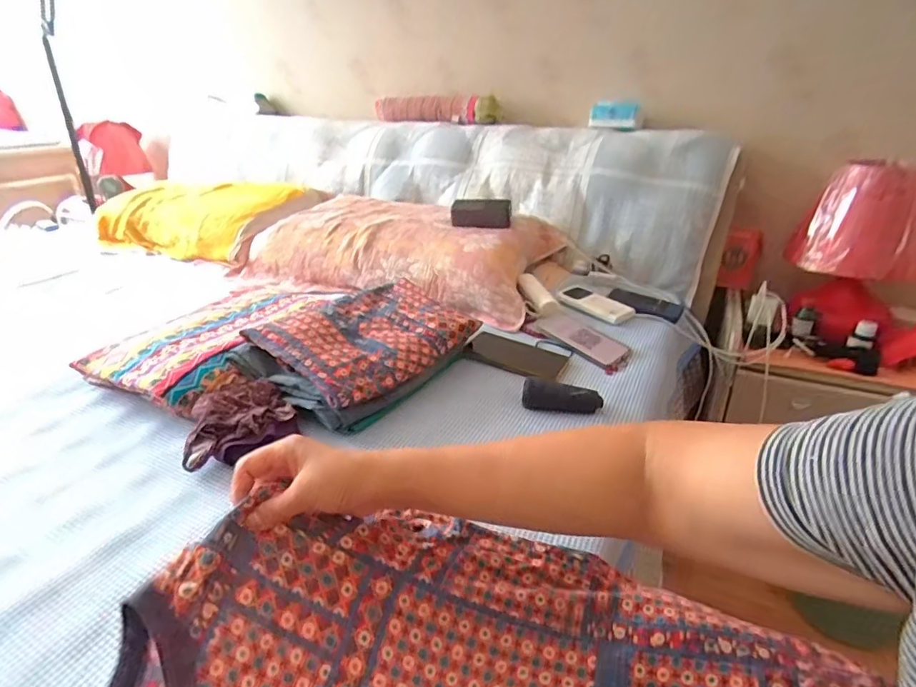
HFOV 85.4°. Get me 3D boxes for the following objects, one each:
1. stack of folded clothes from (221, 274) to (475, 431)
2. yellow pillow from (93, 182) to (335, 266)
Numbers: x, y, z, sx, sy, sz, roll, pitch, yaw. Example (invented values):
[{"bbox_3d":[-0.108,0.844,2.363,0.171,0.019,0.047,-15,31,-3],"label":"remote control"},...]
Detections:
[{"bbox_3d":[-0.137,0.004,0.760,0.203,0.091,0.304,21,33,35],"label":"stack of folded clothes"},{"bbox_3d":[-0.725,-0.365,1.391,0.618,0.146,0.335,10,28,19],"label":"yellow pillow"}]

